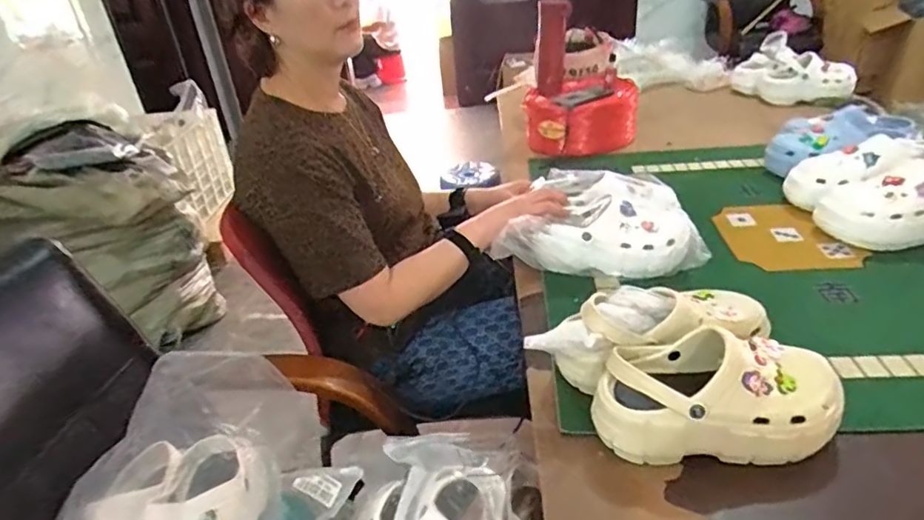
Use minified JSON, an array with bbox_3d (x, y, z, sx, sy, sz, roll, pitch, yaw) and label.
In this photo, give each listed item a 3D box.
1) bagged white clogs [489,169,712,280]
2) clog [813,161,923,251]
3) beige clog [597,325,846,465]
[{"bbox_3d":[0.234,-0.065,0.972,0.298,0.112,0.231,-3,30,7],"label":"bagged white clogs"},{"bbox_3d":[0.743,-0.098,0.945,0.249,0.122,0.116,-6,30,2],"label":"clog"},{"bbox_3d":[0.281,0.151,0.630,0.251,0.125,0.101,-4,30,7],"label":"beige clog"}]

